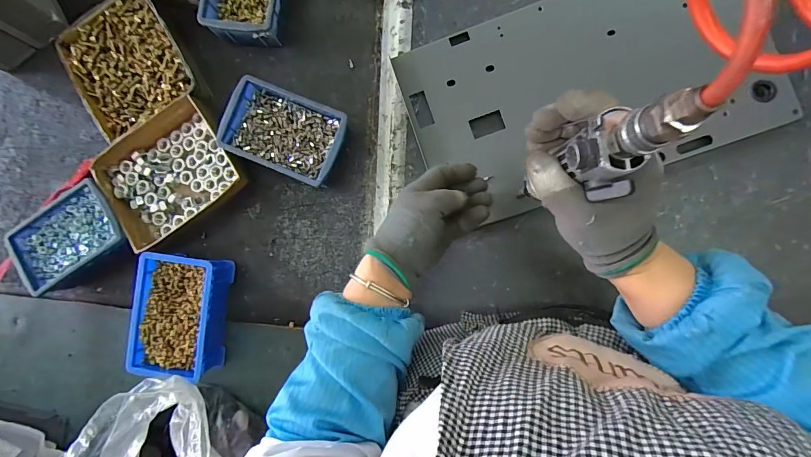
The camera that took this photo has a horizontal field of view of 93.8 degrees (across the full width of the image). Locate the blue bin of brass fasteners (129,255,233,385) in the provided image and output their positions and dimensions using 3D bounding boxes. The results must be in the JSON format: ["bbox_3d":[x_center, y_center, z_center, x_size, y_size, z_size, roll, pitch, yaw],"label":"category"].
[{"bbox_3d":[-0.276,0.106,0.468,0.097,0.049,0.145,5,86,6],"label":"blue bin of brass fasteners"}]

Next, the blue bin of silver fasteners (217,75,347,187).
[{"bbox_3d":[-0.146,-0.116,0.475,0.149,0.047,0.095,23,88,7],"label":"blue bin of silver fasteners"}]

